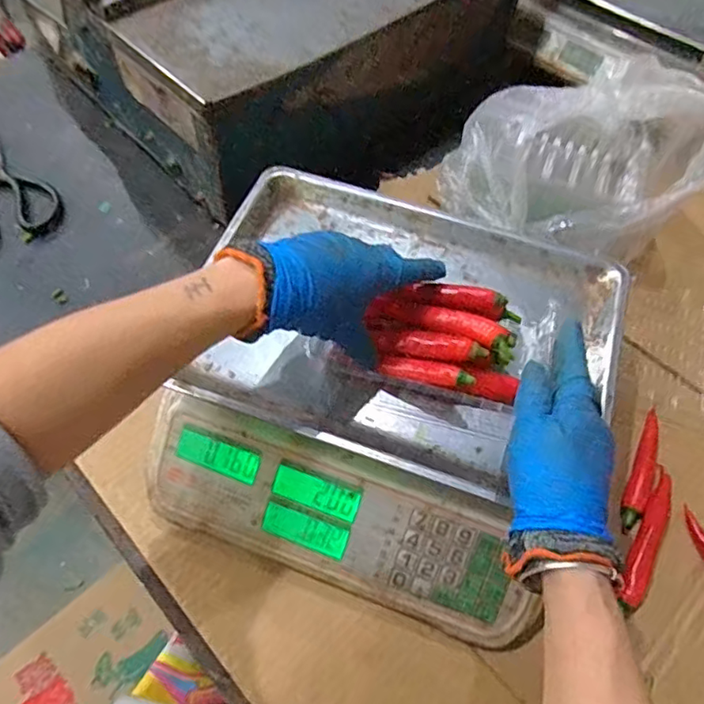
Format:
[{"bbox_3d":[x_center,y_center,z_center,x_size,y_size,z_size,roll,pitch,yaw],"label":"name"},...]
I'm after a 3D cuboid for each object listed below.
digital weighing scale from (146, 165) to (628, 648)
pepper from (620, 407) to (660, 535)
[{"bbox_3d":[0.025,0.030,0.498,0.329,0.119,0.318,19,61,10],"label":"digital weighing scale"},{"bbox_3d":[0.266,0.105,0.523,0.020,0.013,0.125,26,63,14],"label":"pepper"}]

